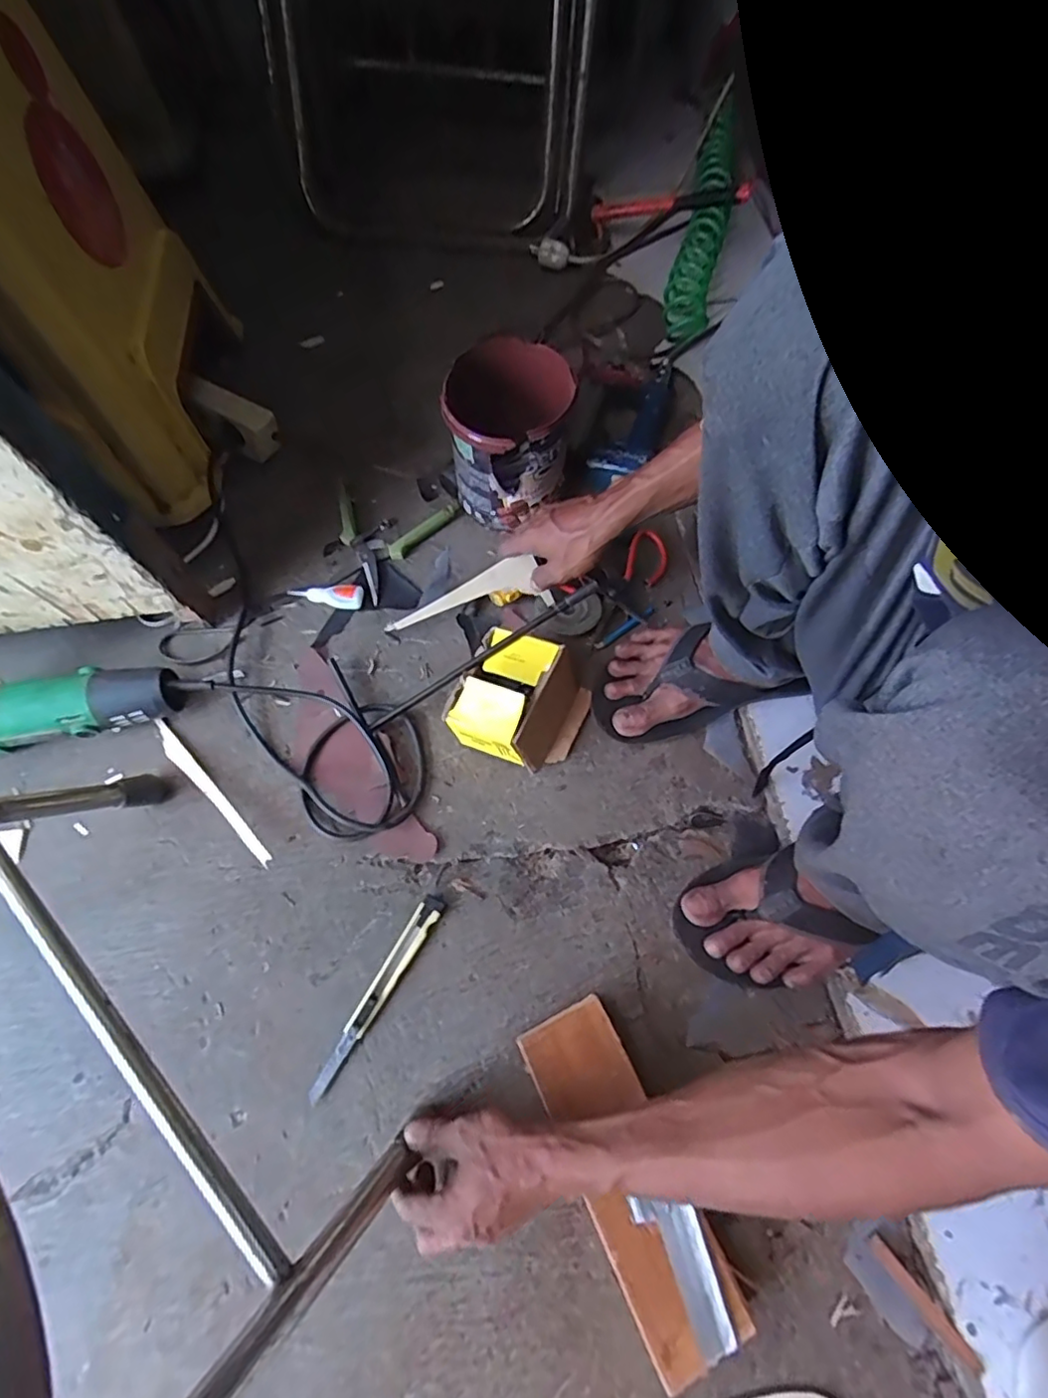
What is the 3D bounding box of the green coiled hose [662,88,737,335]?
[{"bbox_3d":[0.285,-0.756,0.952,0.069,0.067,0.551,13,67,5],"label":"green coiled hose"}]

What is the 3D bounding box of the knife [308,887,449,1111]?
[{"bbox_3d":[-0.129,0.257,0.536,0.020,0.009,0.182,29,69,12],"label":"knife"}]

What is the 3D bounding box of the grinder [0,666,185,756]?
[{"bbox_3d":[-0.482,0.011,0.596,0.270,0.090,0.078,-7,66,-3],"label":"grinder"}]

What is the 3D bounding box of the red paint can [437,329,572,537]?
[{"bbox_3d":[-0.020,-0.290,0.699,0.125,0.160,0.137,0,66,0],"label":"red paint can"}]

